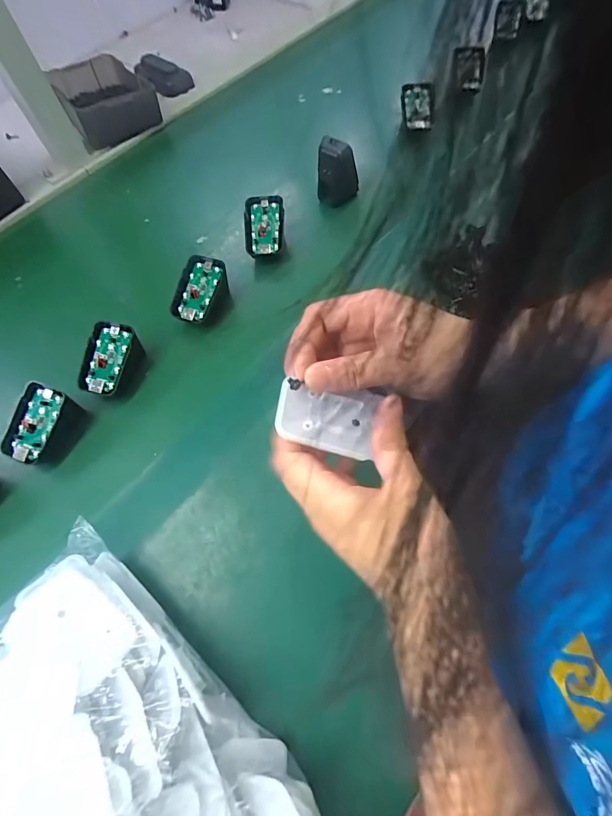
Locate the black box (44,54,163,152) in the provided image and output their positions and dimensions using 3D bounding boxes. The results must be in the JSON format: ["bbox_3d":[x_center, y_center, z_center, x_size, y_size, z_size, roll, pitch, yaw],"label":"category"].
[{"bbox_3d":[-0.292,-0.457,0.566,0.116,0.055,0.155,-27,66,-9],"label":"black box"}]

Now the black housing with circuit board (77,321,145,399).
[{"bbox_3d":[-0.189,-0.042,0.378,0.050,0.038,0.068,12,66,9],"label":"black housing with circuit board"}]

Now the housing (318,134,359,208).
[{"bbox_3d":[0.038,-0.275,0.458,0.046,0.069,0.029,6,66,6],"label":"housing"}]

